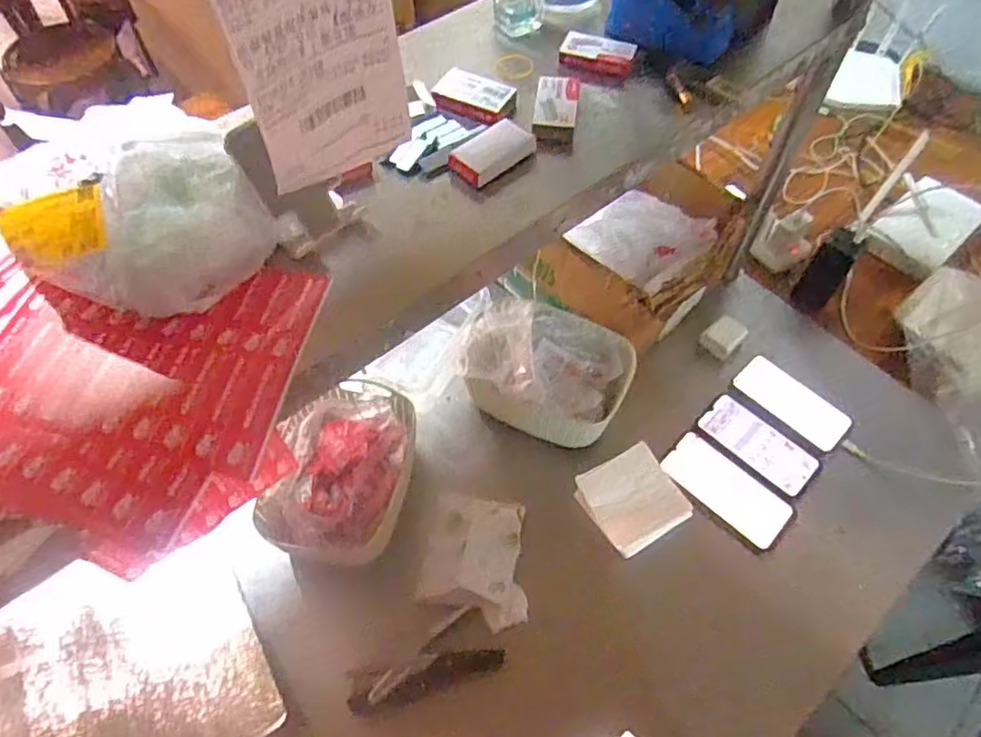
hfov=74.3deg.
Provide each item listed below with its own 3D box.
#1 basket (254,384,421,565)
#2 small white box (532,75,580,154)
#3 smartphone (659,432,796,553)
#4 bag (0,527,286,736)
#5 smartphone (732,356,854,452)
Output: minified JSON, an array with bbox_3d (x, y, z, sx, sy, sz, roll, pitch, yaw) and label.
[{"bbox_3d":[-0.175,0.122,0.778,0.156,0.103,0.222,2,58,1],"label":"basket"},{"bbox_3d":[0.059,-0.229,0.583,0.036,0.023,0.078,7,58,4],"label":"small white box"},{"bbox_3d":[0.302,0.154,0.832,0.079,0.008,0.163,-40,66,-22],"label":"smartphone"},{"bbox_3d":[-0.403,0.332,0.696,0.292,0.037,0.283,-29,62,-17],"label":"bag"},{"bbox_3d":[0.417,0.045,0.893,0.075,0.012,0.155,-39,66,-21],"label":"smartphone"}]

